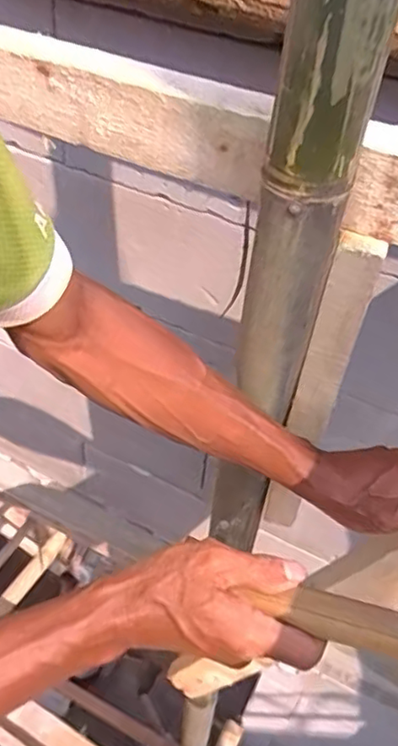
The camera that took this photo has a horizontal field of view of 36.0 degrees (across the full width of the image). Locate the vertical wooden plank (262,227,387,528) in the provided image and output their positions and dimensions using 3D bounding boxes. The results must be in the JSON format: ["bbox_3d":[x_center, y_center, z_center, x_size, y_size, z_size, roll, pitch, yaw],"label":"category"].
[{"bbox_3d":[0.101,0.029,0.546,0.036,0.333,0.031,16,47,10],"label":"vertical wooden plank"}]

